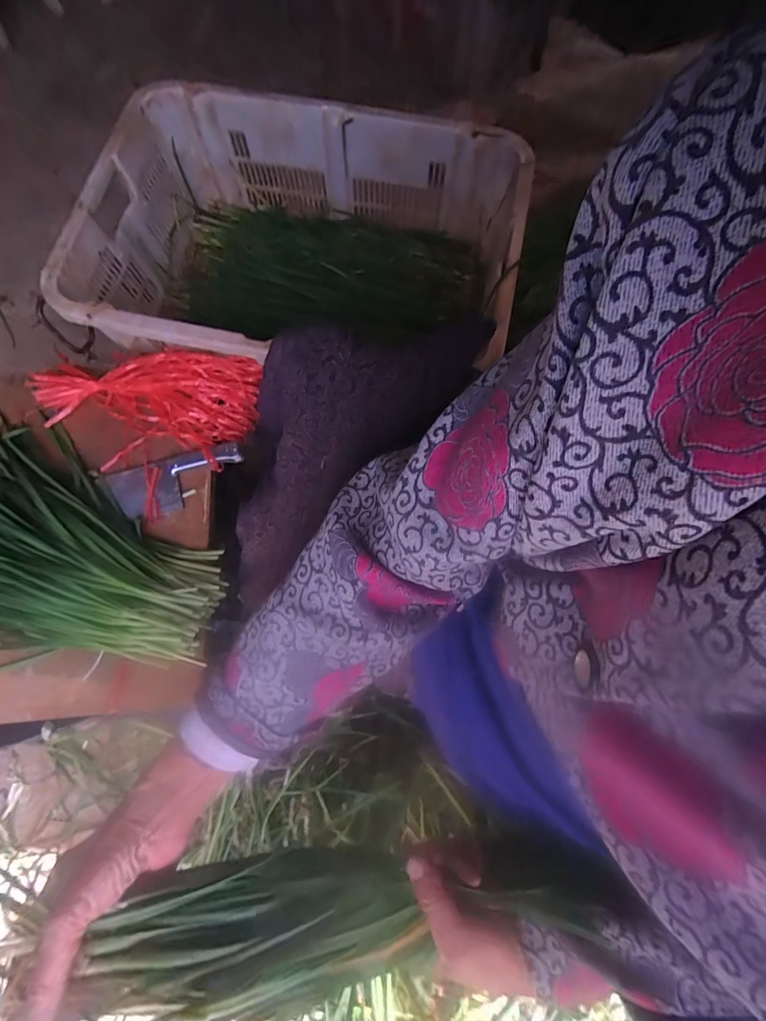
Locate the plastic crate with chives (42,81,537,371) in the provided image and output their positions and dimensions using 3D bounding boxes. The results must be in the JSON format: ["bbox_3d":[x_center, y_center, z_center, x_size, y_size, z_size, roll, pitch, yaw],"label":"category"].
[{"bbox_3d":[-0.148,-0.428,0.736,0.667,0.214,0.478,13,72,3],"label":"plastic crate with chives"}]

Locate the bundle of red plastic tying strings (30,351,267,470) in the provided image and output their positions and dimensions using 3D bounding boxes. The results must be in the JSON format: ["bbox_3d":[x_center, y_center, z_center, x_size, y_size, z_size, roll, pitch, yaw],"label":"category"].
[{"bbox_3d":[-0.353,-0.177,0.635,0.310,0.043,0.162,12,72,2],"label":"bundle of red plastic tying strings"}]

